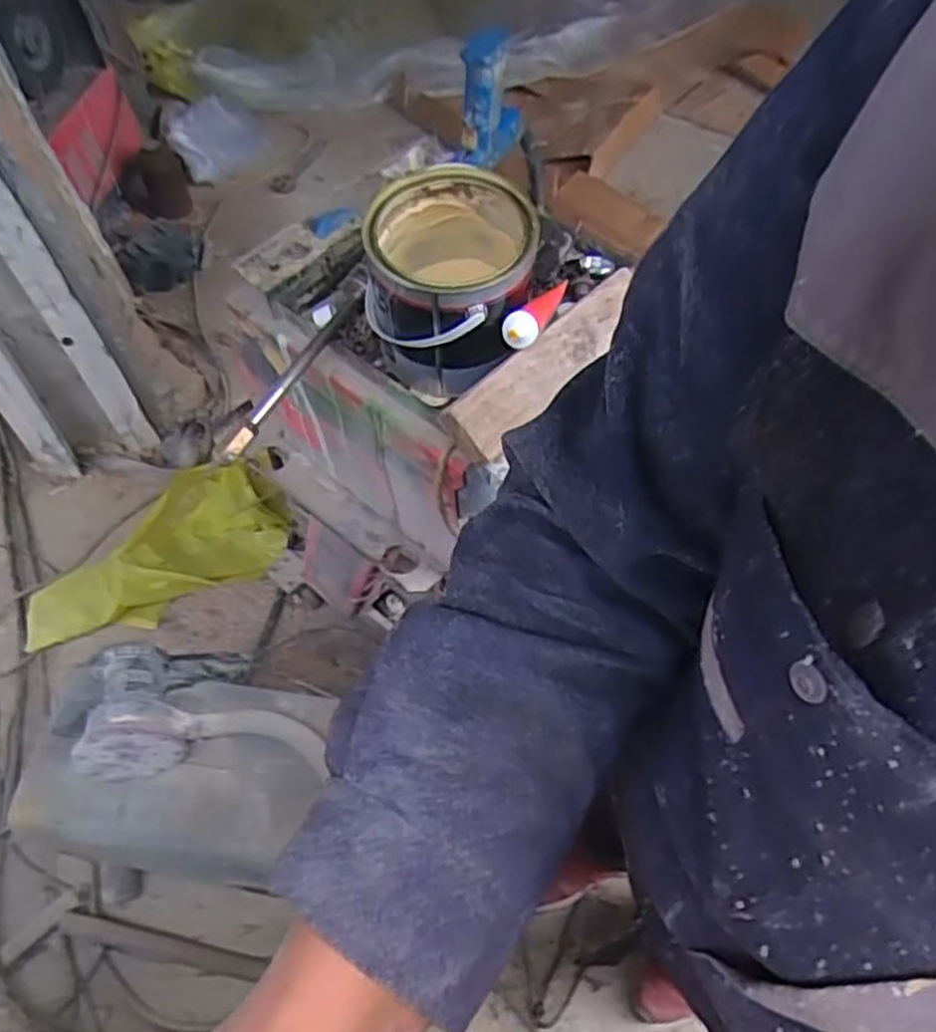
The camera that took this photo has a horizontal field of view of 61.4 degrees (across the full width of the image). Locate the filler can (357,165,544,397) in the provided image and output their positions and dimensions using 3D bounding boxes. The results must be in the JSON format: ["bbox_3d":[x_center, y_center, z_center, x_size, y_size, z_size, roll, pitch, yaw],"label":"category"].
[{"bbox_3d":[-0.018,-0.226,0.786,0.165,0.163,0.168,-6,57,-1],"label":"filler can"}]

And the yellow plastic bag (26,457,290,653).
[{"bbox_3d":[-0.670,0.066,1.662,0.550,0.167,0.261,-24,59,-12],"label":"yellow plastic bag"}]

